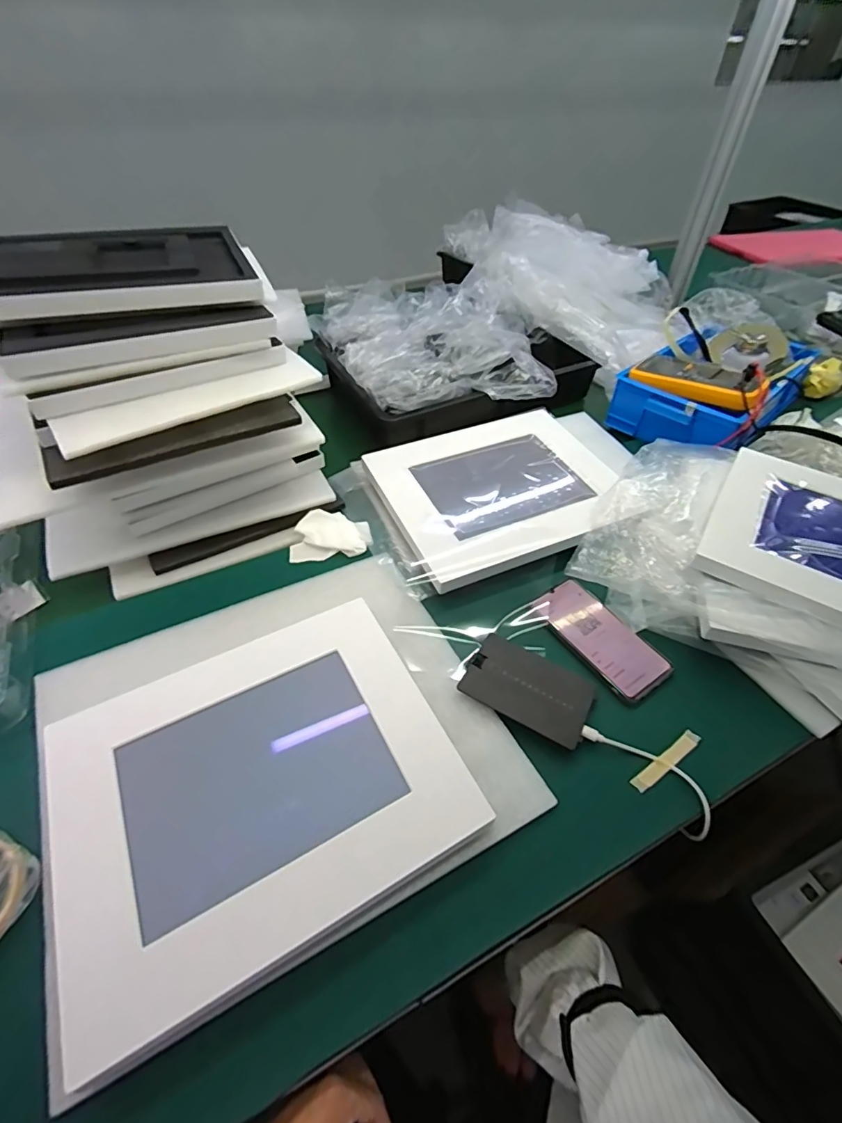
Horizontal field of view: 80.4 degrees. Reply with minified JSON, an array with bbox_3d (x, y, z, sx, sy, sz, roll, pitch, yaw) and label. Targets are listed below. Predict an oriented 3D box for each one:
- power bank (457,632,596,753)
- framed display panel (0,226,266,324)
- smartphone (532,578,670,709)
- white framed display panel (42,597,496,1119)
[{"bbox_3d":[0.105,0.120,0.480,0.118,0.014,0.079,25,51,21],"label":"power bank"},{"bbox_3d":[-0.351,-0.331,0.553,0.308,0.035,0.233,-18,49,-18],"label":"framed display panel"},{"bbox_3d":[0.189,0.079,0.531,0.071,0.008,0.144,-30,53,-21],"label":"smartphone"},{"bbox_3d":[-0.135,0.177,0.406,0.307,0.030,0.252,-22,50,-21],"label":"white framed display panel"}]

